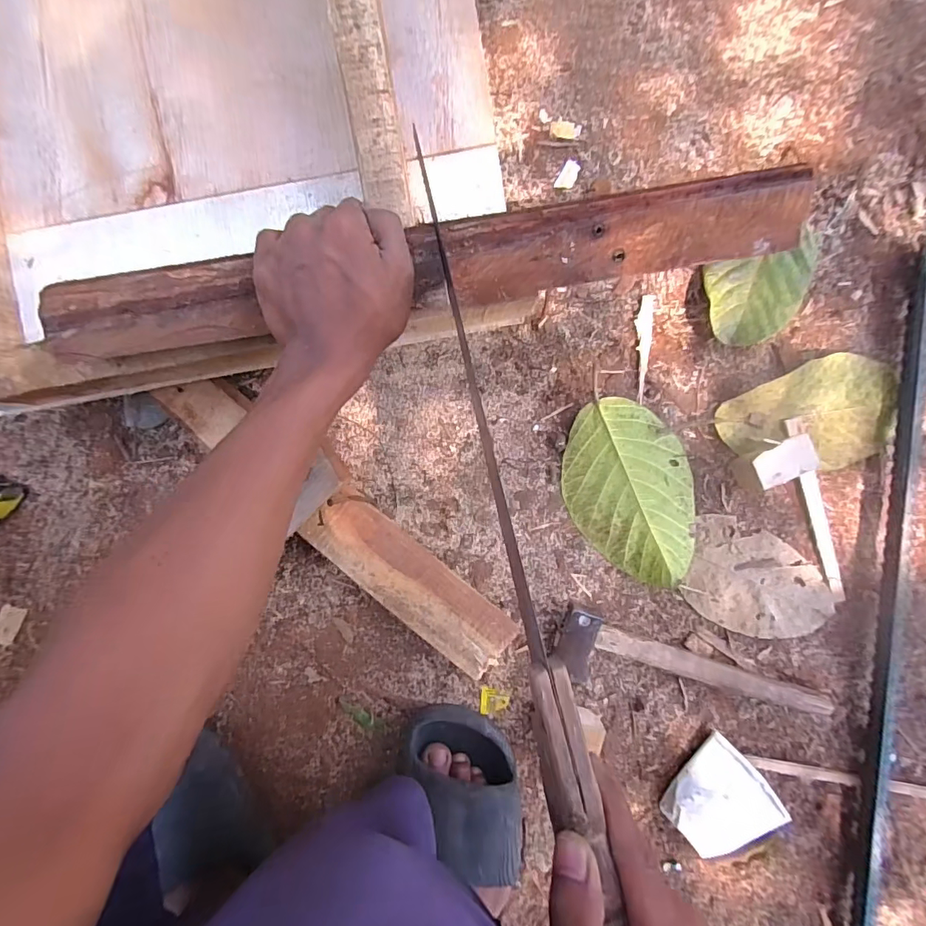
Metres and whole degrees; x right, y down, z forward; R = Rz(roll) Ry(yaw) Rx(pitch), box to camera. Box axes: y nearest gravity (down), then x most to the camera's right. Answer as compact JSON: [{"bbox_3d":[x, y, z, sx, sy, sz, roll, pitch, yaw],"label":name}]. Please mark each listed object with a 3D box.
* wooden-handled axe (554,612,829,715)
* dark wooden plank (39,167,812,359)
[{"bbox_3d":[0.214,0.213,0.459,0.253,0.028,0.068,20,92,1],"label":"wooden-handled axe"},{"bbox_3d":[-0.028,-0.138,0.332,0.522,0.023,0.052,-9,92,1],"label":"dark wooden plank"}]

